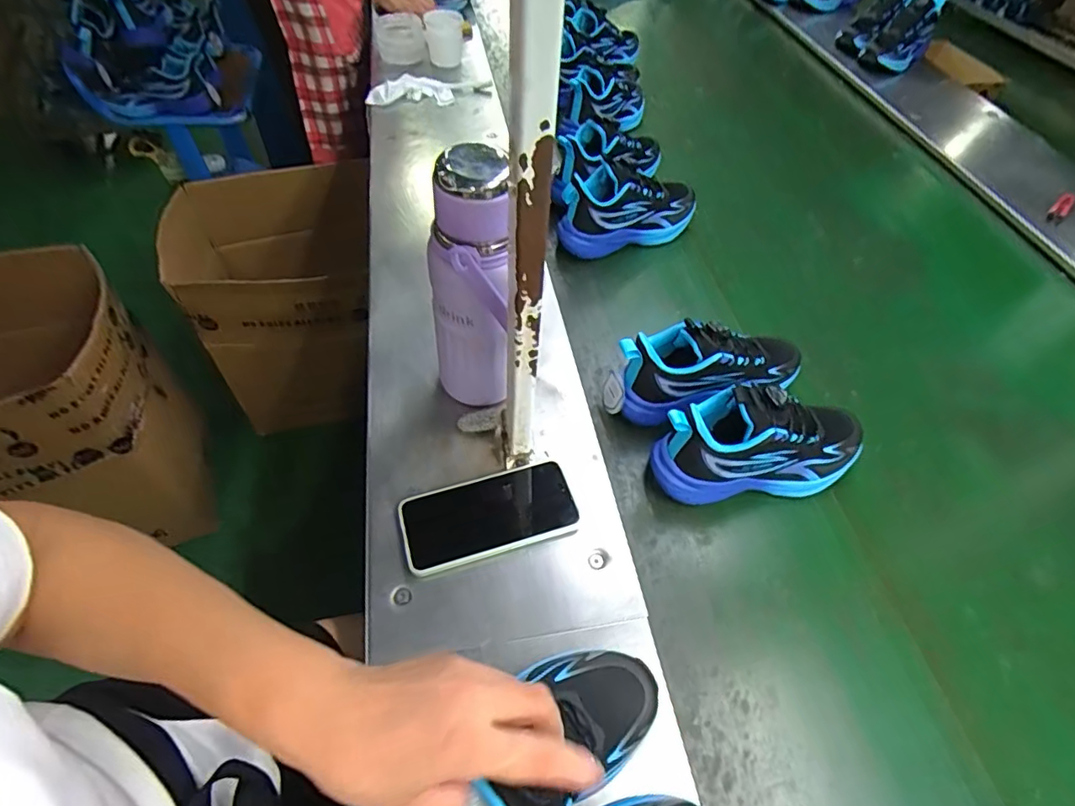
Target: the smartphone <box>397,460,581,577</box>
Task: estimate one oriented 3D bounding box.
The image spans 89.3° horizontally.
[{"bbox_3d":[-0.046,0.105,0.516,0.161,0.012,0.079,-14,54,-14],"label":"smartphone"}]

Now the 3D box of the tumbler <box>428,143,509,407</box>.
[{"bbox_3d":[-0.062,-0.086,0.504,0.060,0.273,0.057,2,53,-2],"label":"tumbler"}]

